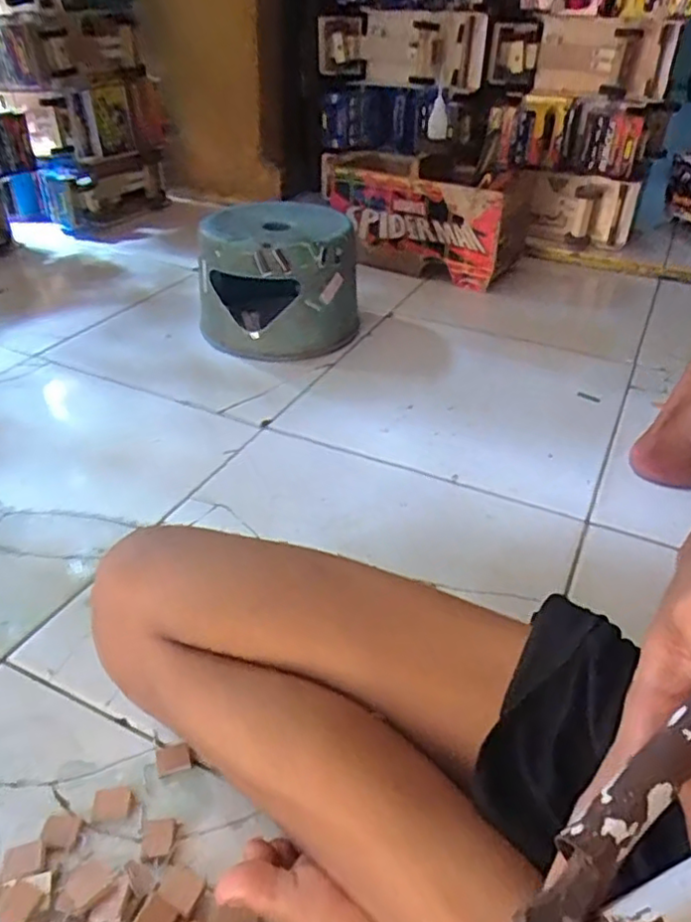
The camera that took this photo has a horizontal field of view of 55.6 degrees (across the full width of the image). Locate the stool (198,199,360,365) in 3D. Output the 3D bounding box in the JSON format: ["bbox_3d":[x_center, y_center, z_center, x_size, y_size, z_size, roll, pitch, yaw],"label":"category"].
[{"bbox_3d":[-0.103,-0.275,1.000,0.220,0.176,0.198,-2,36,-5],"label":"stool"}]

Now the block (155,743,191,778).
[{"bbox_3d":[-0.122,0.211,0.465,0.023,0.006,0.019,-10,37,-15],"label":"block"}]

